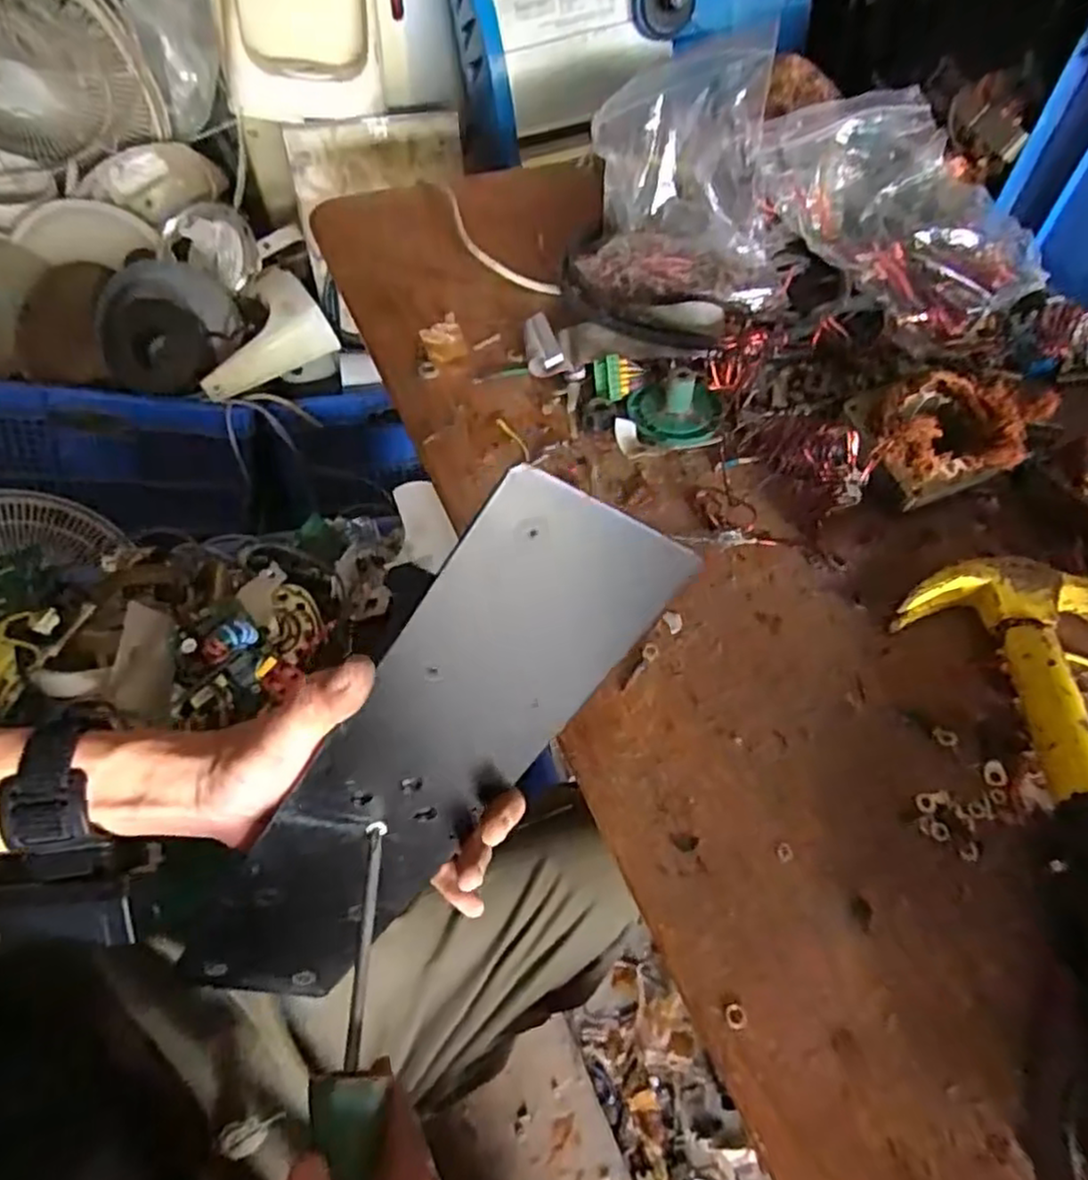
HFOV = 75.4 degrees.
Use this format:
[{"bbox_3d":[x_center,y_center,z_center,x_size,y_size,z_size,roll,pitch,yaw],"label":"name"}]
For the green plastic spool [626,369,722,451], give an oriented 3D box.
[{"bbox_3d":[0.091,-0.133,0.486,0.058,0.037,0.059,2,53,-3],"label":"green plastic spool"}]

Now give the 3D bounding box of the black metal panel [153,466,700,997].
[{"bbox_3d":[-0.061,0.085,0.290,0.088,0.300,0.006,28,26,-29],"label":"black metal panel"}]

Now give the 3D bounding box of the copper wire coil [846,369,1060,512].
[{"bbox_3d":[0.253,-0.102,0.447,0.105,0.046,0.083,-3,53,-6],"label":"copper wire coil"}]

